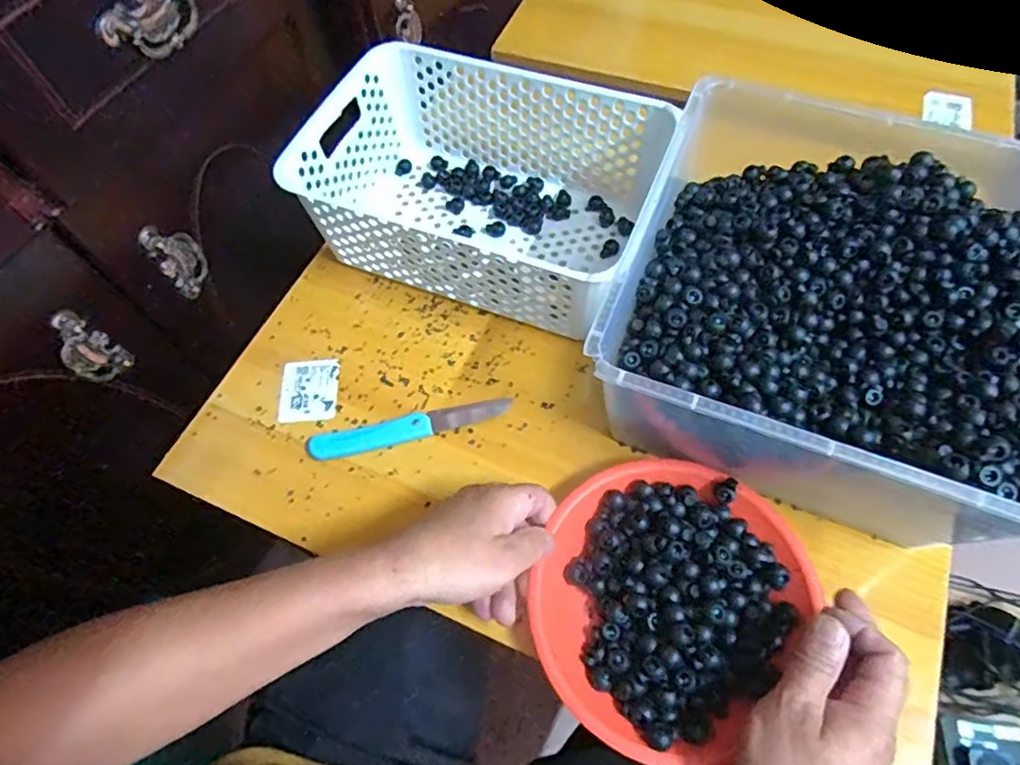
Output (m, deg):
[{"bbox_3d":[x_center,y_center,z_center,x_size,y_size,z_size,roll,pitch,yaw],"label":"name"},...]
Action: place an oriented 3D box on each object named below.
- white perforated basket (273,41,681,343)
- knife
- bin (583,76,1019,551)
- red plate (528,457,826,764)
[{"bbox_3d":[-0.023,-0.180,0.548,0.303,0.111,0.209,19,64,12],"label":"white perforated basket"},{"bbox_3d":[-0.083,0.036,0.494,0.169,0.011,0.027,-14,62,-5],"label":"knife"},{"bbox_3d":[0.240,-0.051,0.445,0.288,0.135,0.299,20,64,13],"label":"bin"},{"bbox_3d":[0.104,0.145,0.405,0.167,0.031,0.188,33,68,19],"label":"red plate"}]

